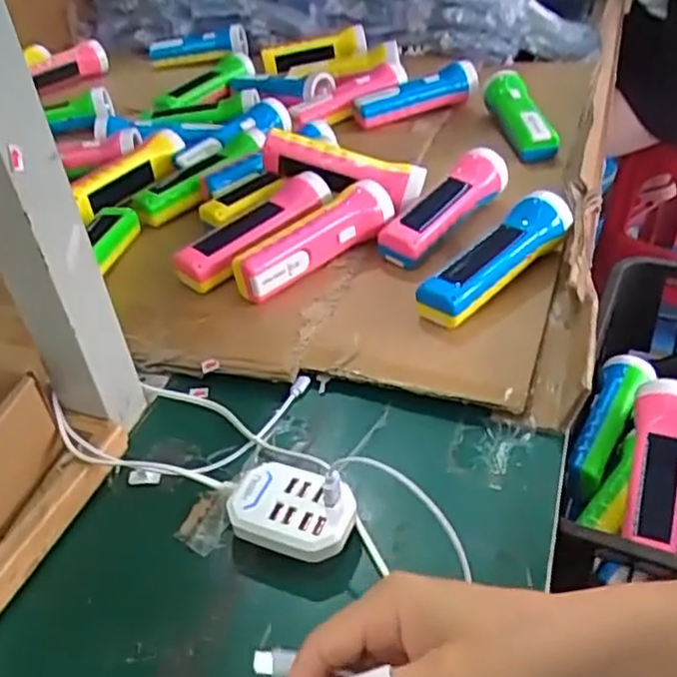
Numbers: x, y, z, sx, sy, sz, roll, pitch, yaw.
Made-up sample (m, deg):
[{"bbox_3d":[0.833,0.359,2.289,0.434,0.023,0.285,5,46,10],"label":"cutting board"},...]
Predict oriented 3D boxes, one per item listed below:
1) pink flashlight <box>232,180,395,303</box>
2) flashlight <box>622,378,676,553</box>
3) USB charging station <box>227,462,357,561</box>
[{"bbox_3d":[-0.019,-0.090,0.634,0.167,0.048,0.041,-34,45,-30],"label":"pink flashlight"},{"bbox_3d":[0.275,0.110,0.594,0.053,0.050,0.146,12,66,17],"label":"flashlight"},{"bbox_3d":[-0.026,0.105,0.427,0.077,0.030,0.061,15,43,26],"label":"USB charging station"}]

